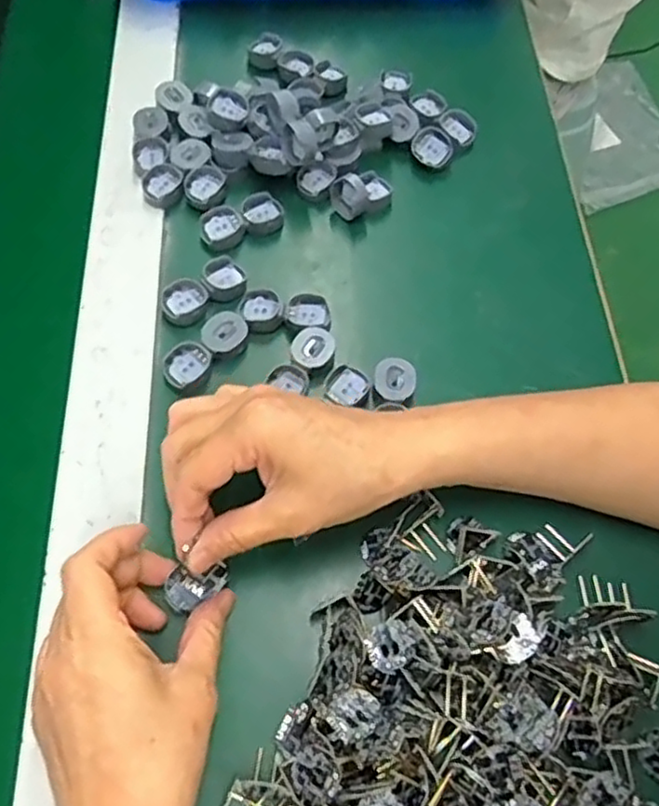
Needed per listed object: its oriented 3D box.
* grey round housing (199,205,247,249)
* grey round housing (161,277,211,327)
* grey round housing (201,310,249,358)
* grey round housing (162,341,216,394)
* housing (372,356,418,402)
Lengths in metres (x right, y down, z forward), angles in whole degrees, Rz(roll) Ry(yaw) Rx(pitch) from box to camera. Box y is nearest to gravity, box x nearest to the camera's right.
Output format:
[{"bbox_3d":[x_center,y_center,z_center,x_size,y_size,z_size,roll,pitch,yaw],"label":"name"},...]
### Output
[{"bbox_3d":[-0.073,-0.120,0.470,0.030,0.010,0.028,-7,64,-7],"label":"grey round housing"},{"bbox_3d":[-0.092,-0.065,0.443,0.029,0.007,0.033,-29,69,-17],"label":"grey round housing"},{"bbox_3d":[-0.065,-0.042,0.429,0.027,0.014,0.025,2,63,-3],"label":"grey round housing"},{"bbox_3d":[-0.087,-0.022,0.422,0.029,0.009,0.029,2,63,-3],"label":"grey round housing"},{"bbox_3d":[0.039,-0.013,0.421,0.026,0.014,0.027,2,63,-3],"label":"housing"}]

